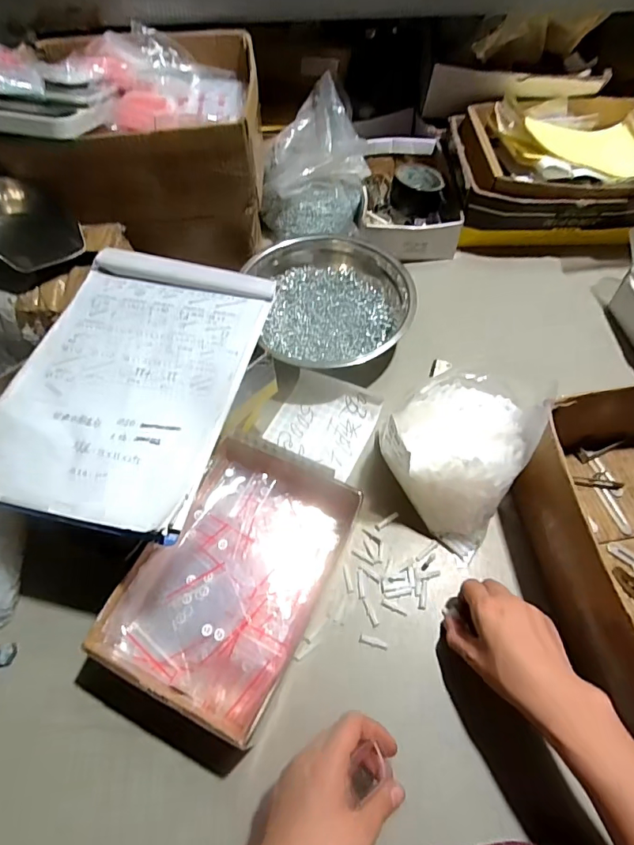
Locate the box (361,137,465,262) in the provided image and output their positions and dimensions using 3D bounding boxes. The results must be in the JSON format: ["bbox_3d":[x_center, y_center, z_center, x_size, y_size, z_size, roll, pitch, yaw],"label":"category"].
[{"bbox_3d":[0.157,-0.390,0.812,0.151,0.066,0.257,1,59,2],"label":"box"}]

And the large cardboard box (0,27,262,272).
[{"bbox_3d":[-0.242,-0.391,0.708,0.326,0.218,0.271,-3,59,0],"label":"large cardboard box"}]

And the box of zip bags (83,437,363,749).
[{"bbox_3d":[-0.083,0.157,0.489,0.178,0.071,0.256,22,62,14],"label":"box of zip bags"}]

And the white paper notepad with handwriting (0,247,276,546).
[{"bbox_3d":[-0.185,-0.050,0.472,0.215,0.012,0.306,12,60,8],"label":"white paper notepad with handwriting"}]

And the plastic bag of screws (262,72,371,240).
[{"bbox_3d":[-0.005,-0.426,0.769,0.169,0.142,0.199,3,59,3],"label":"plastic bag of screws"}]

